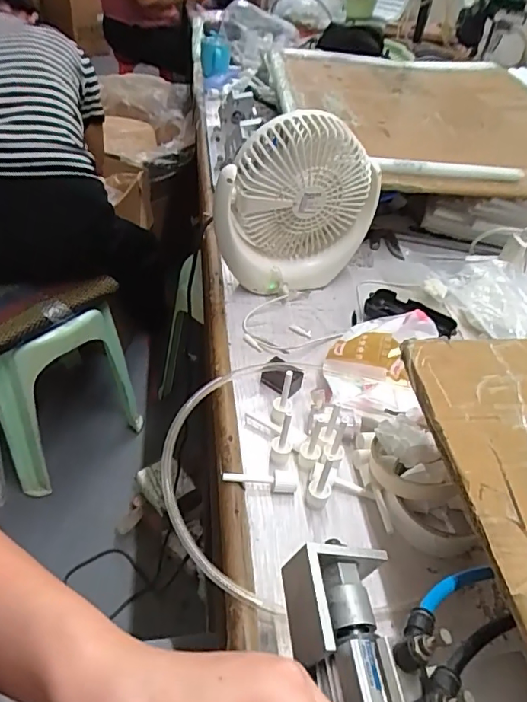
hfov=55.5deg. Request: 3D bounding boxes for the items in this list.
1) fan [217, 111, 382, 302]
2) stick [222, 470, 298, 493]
[{"bbox_3d":[0.041,-0.171,0.616,0.196,0.209,0.060,-12,46,-20],"label":"fan"},{"bbox_3d":[-0.003,0.114,0.439,0.065,0.017,0.015,4,42,-3],"label":"stick"}]

